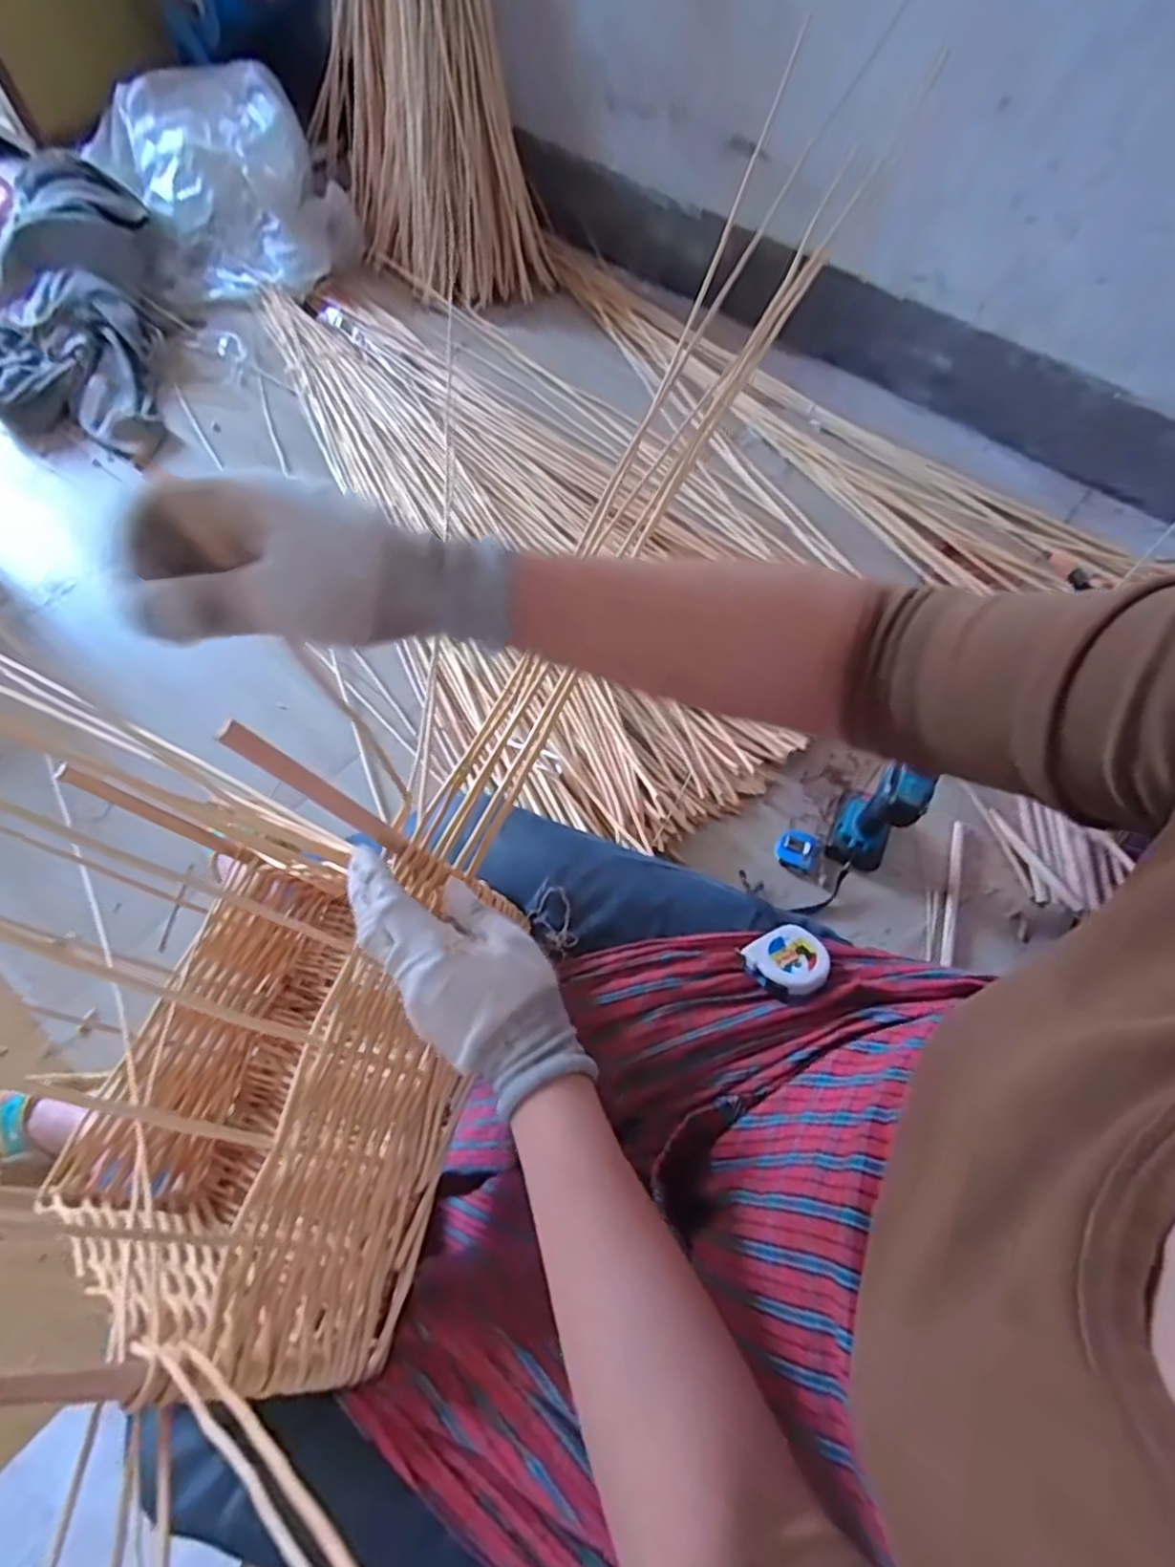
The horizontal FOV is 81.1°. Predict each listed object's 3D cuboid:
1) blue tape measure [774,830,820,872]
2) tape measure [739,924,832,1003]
[{"bbox_3d":[0.290,0.093,0.955,0.054,0.029,0.048,27,65,10],"label":"blue tape measure"},{"bbox_3d":[0.147,0.133,0.503,0.053,0.027,0.053,-24,47,-20],"label":"tape measure"}]

